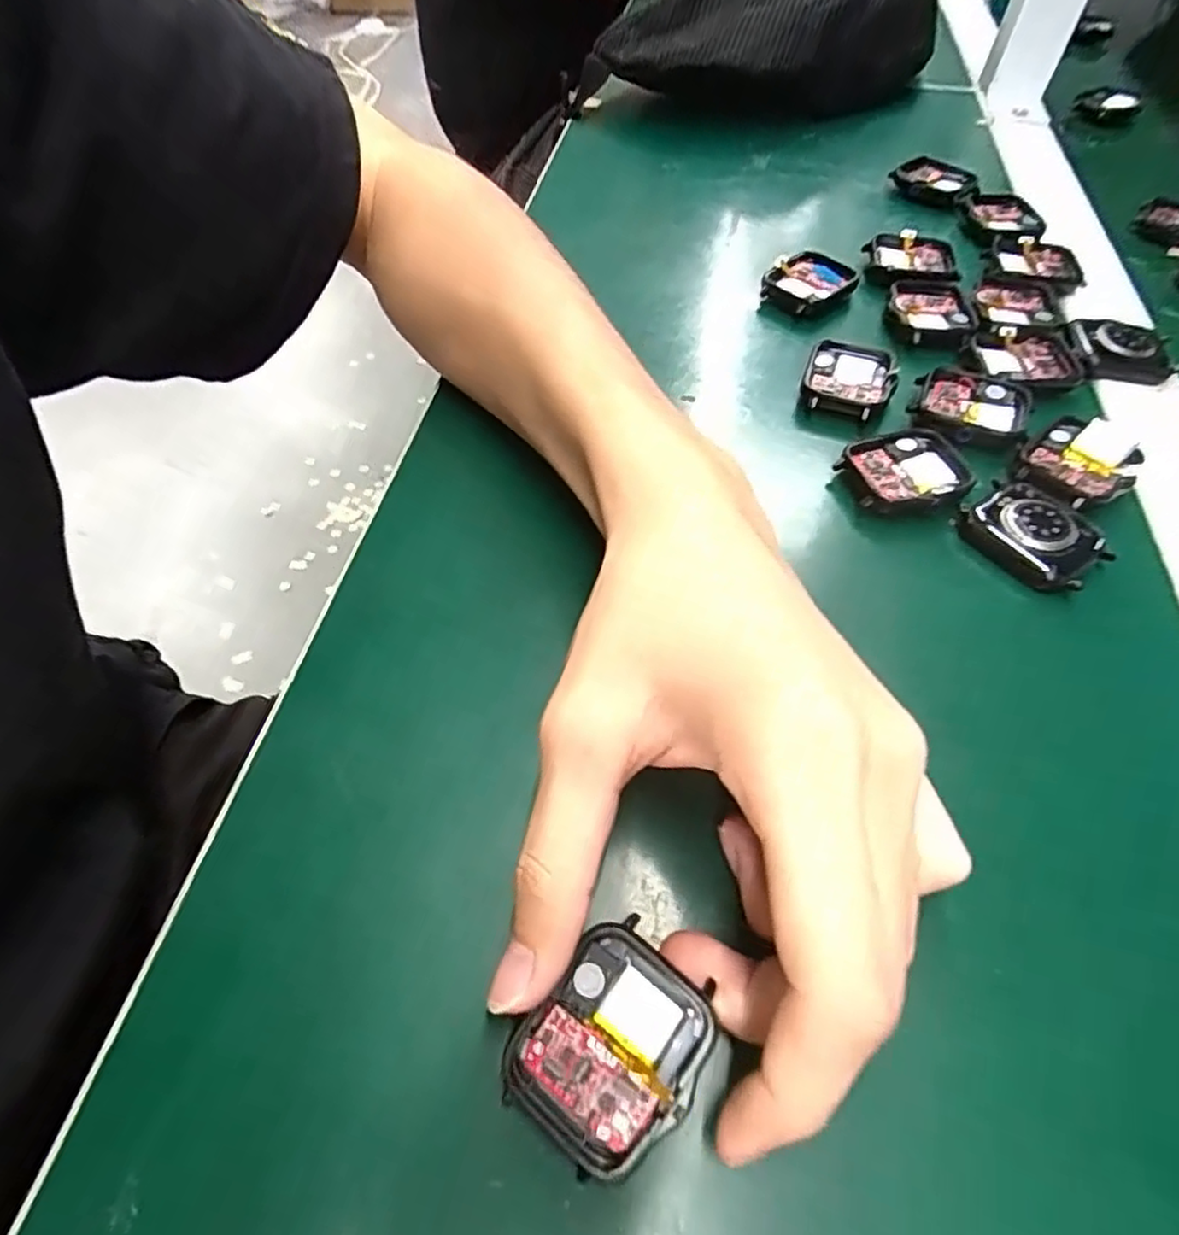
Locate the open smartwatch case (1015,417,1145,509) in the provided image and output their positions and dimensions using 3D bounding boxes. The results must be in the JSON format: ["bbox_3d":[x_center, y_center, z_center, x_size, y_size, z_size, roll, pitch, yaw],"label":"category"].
[{"bbox_3d":[0.193,-0.061,0.267,0.047,0.010,0.037,-33,62,-22],"label":"open smartwatch case"}]

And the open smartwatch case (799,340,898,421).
[{"bbox_3d":[0.116,-0.108,0.302,0.037,0.007,0.044,19,56,12],"label":"open smartwatch case"}]

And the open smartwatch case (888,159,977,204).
[{"bbox_3d":[0.210,-0.264,0.413,0.031,0.014,0.049,-35,63,-23],"label":"open smartwatch case"}]

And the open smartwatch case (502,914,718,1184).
[{"bbox_3d":[0.005,0.100,0.157,0.037,0.011,0.045,37,76,18],"label":"open smartwatch case"}]

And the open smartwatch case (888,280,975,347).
[{"bbox_3d":[0.166,-0.148,0.331,0.038,0.009,0.042,11,55,7],"label":"open smartwatch case"}]

